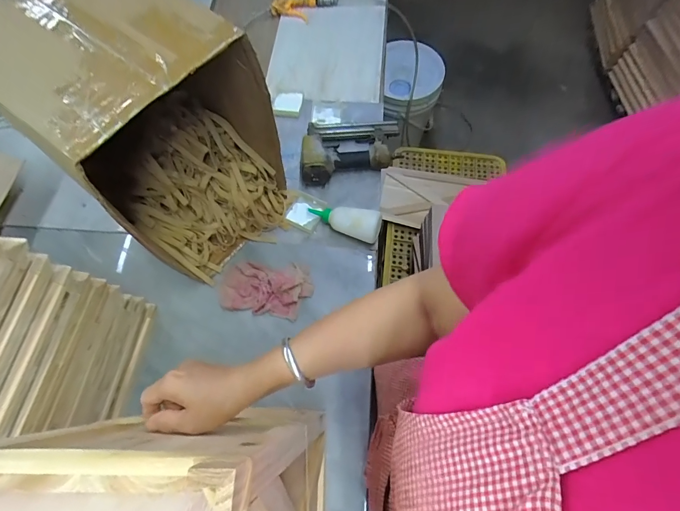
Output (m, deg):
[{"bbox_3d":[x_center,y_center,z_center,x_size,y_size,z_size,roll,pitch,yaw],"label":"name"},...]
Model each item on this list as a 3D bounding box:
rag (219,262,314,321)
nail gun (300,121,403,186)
[{"bbox_3d":[-0.144,0.058,0.694,0.172,0.033,0.103,9,67,3],"label":"rag"},{"bbox_3d":[0.027,-0.242,0.809,0.222,0.068,0.174,0,67,0],"label":"nail gun"}]

